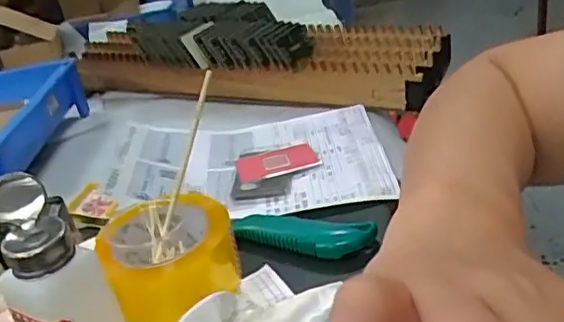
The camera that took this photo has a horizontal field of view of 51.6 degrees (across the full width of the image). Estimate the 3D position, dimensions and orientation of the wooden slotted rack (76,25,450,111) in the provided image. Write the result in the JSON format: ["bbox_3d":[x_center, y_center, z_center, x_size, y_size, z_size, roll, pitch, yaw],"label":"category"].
[{"bbox_3d":[-0.049,-0.144,0.840,0.533,0.070,0.175,0,29,20],"label":"wooden slotted rack"}]

